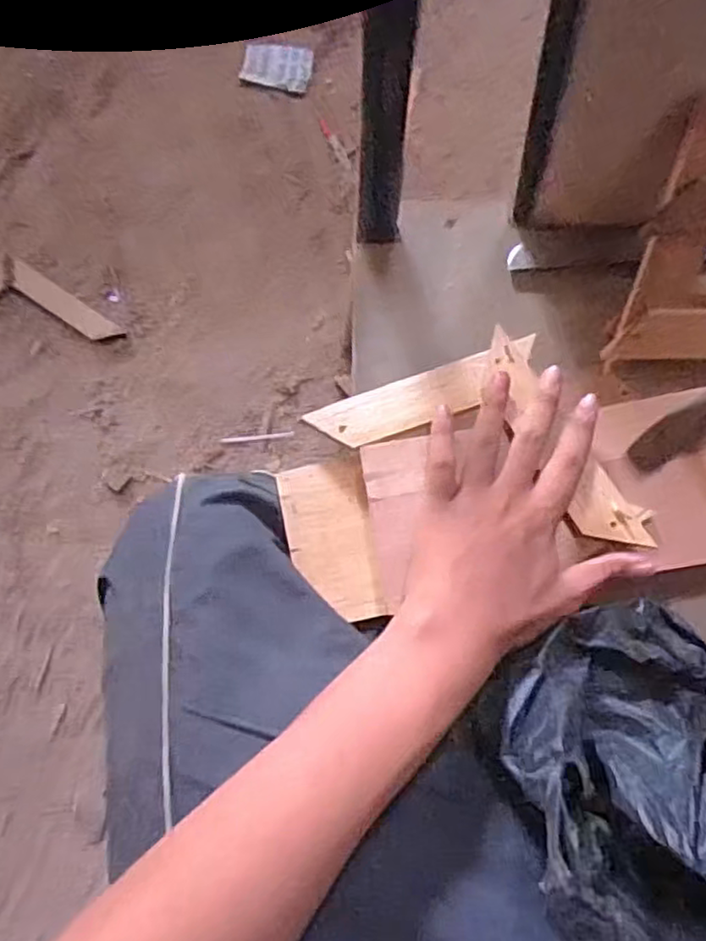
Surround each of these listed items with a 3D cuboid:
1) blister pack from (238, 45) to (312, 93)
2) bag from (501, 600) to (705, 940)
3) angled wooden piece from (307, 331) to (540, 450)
[{"bbox_3d":[-0.110,-0.586,0.978,0.106,0.005,0.071,15,80,9],"label":"blister pack"},{"bbox_3d":[0.164,0.151,0.355,0.167,0.108,0.143,-9,81,-3],"label":"bag"},{"bbox_3d":[0.051,-0.051,0.454,0.157,0.012,0.035,-21,88,-3],"label":"angled wooden piece"}]

